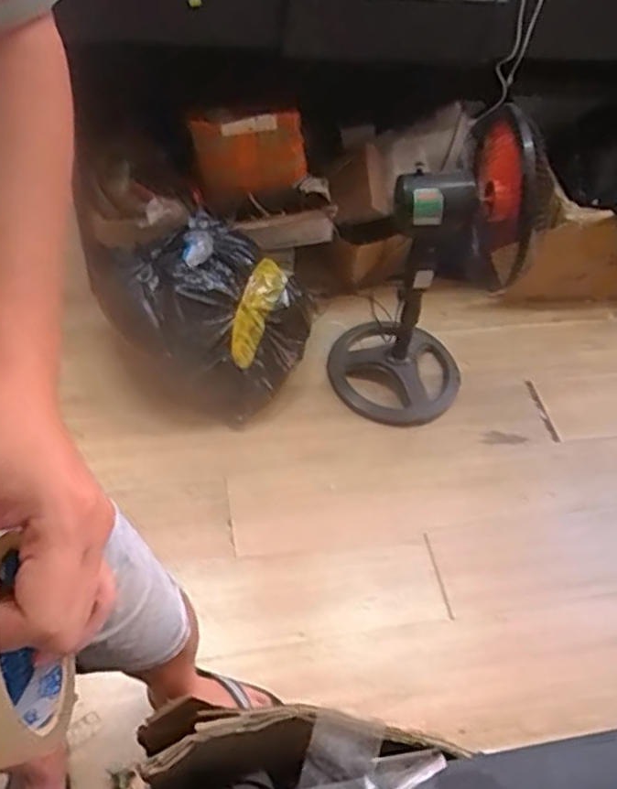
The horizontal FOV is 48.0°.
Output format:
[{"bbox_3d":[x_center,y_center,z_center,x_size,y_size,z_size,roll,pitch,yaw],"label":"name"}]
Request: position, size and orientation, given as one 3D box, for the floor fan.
[{"bbox_3d":[0.257,-0.288,1.513,0.318,0.667,0.375,9,51,0],"label":"floor fan"}]

